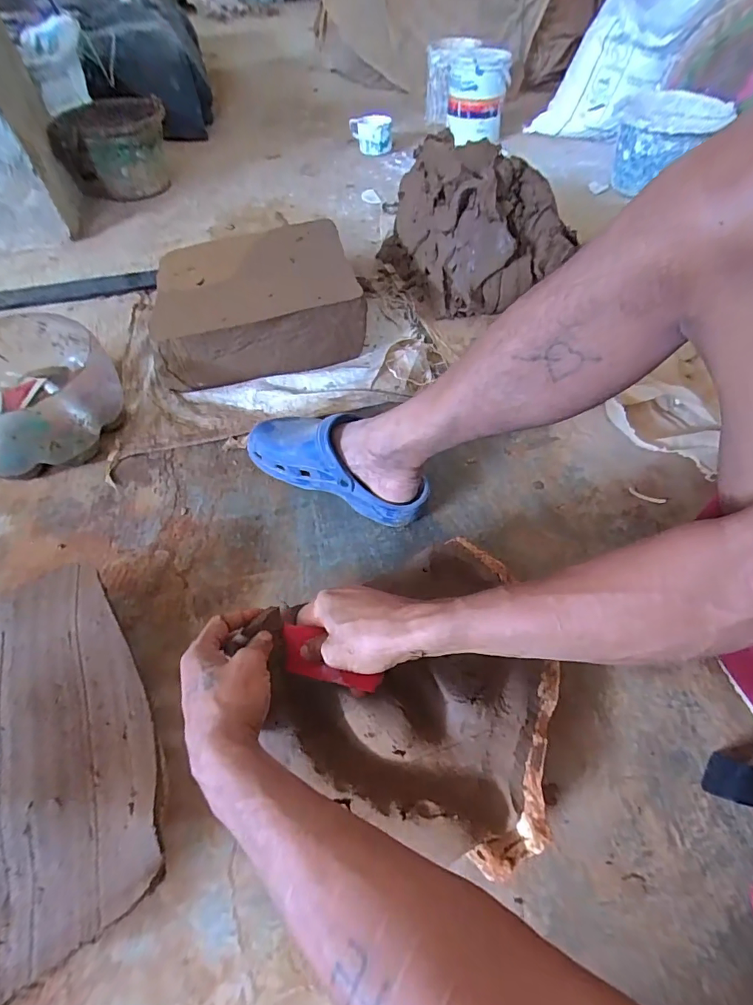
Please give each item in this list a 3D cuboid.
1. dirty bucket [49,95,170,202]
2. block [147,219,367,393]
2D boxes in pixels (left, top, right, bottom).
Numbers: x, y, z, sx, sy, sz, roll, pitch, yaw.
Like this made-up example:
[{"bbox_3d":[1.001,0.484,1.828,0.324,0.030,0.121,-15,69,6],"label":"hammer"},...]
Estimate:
[{"bbox_3d":[-0.686,-0.932,1.168,0.218,0.196,0.201,19,57,12],"label":"dirty bucket"},{"bbox_3d":[-0.204,-0.336,0.763,0.325,0.157,0.240,-15,56,-11],"label":"block"}]

